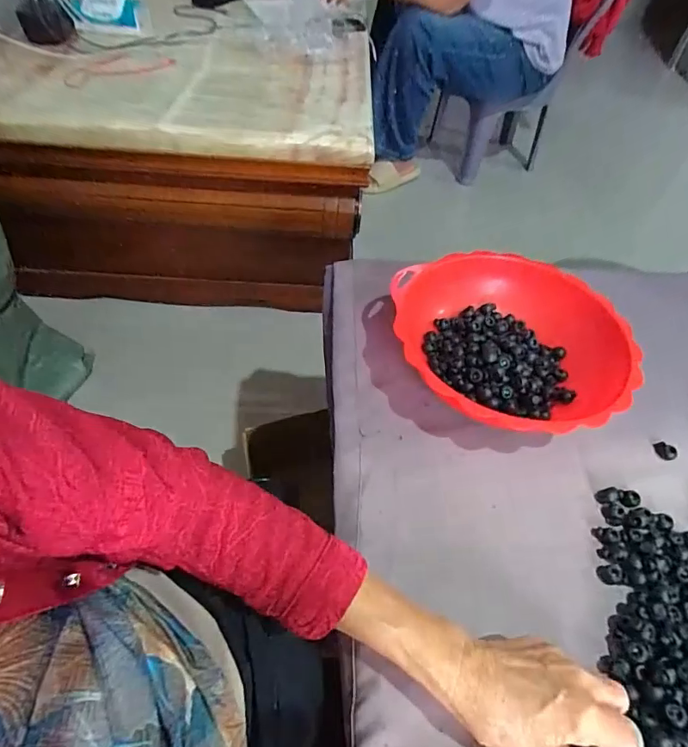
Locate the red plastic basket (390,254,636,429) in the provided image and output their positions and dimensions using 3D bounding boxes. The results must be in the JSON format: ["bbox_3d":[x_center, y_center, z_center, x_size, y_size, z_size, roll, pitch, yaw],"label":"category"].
[{"bbox_3d":[0.169,-0.024,0.520,0.219,0.077,0.227,0,51,-5],"label":"red plastic basket"}]

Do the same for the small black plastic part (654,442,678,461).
[{"bbox_3d":[0.325,0.077,0.496,0.013,0.013,0.021,-24,57,-23],"label":"small black plastic part"}]

